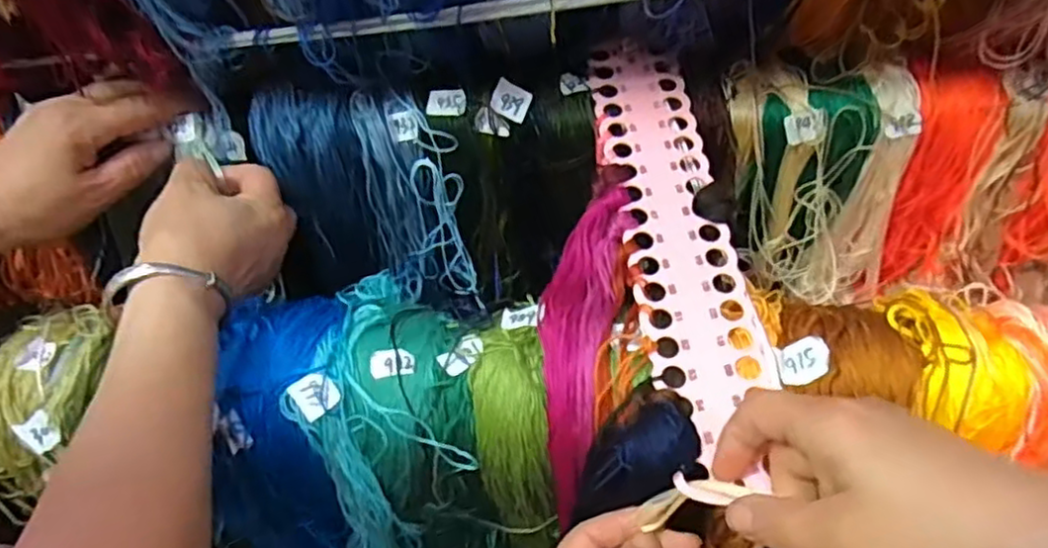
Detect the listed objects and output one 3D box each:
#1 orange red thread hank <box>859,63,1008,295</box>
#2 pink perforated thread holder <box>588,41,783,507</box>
[{"bbox_3d":[0.260,-0.057,0.447,0.052,0.142,0.059,1,51,7],"label":"orange red thread hank"},{"bbox_3d":[0.084,-0.022,0.378,0.059,0.006,0.277,-7,61,-2],"label":"pink perforated thread holder"}]

